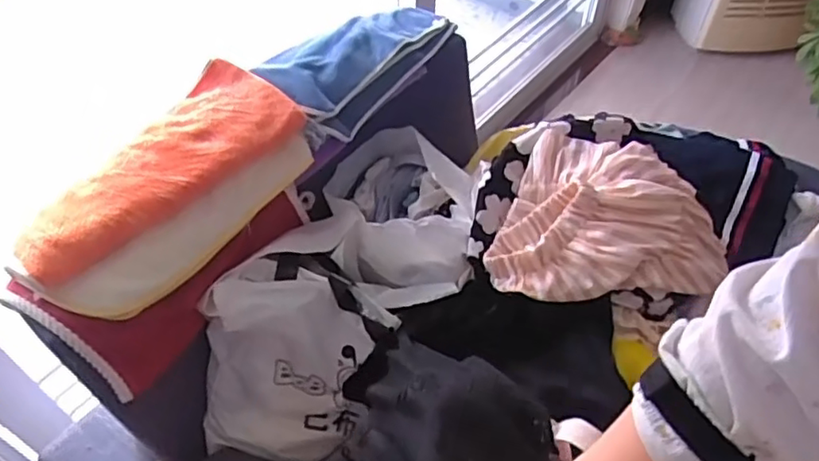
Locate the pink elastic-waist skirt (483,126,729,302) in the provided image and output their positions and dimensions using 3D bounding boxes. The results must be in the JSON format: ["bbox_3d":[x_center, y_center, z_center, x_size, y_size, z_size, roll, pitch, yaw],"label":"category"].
[{"bbox_3d":[0.270,-0.011,0.812,0.295,0.072,0.245,12,51,10],"label":"pink elastic-waist skirt"}]

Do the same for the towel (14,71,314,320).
[{"bbox_3d":[-0.290,-0.046,0.773,0.157,0.096,0.376,25,54,19],"label":"towel"}]

